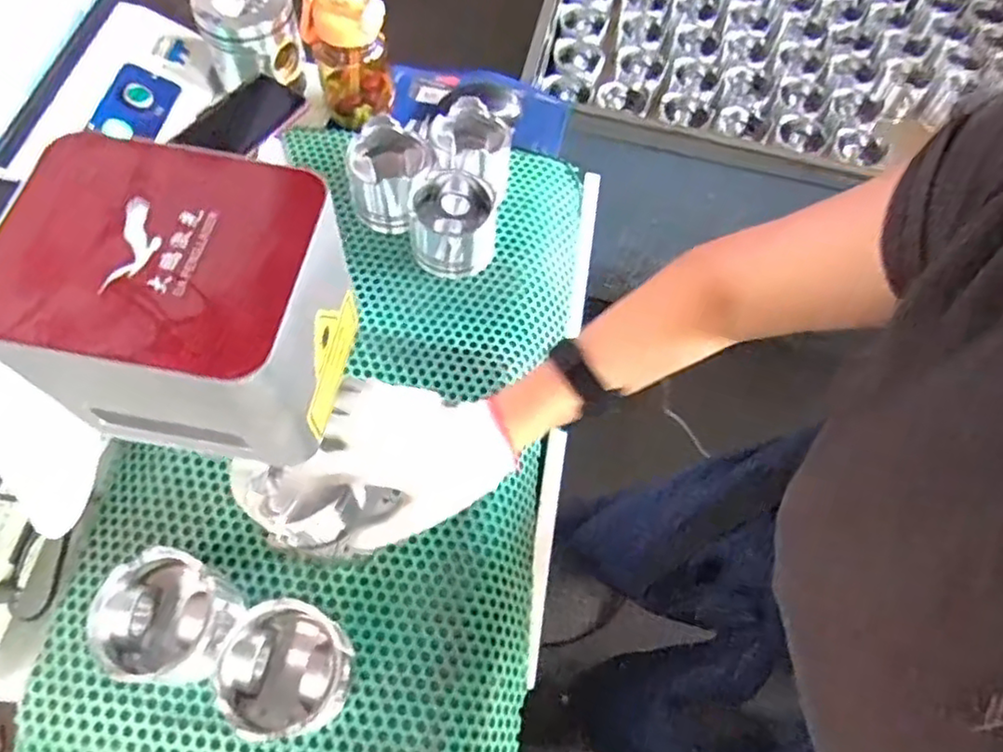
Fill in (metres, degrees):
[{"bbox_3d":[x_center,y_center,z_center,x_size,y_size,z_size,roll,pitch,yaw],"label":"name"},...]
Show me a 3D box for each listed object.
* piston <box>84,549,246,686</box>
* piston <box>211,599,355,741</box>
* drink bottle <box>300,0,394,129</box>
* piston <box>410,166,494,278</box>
[{"bbox_3d":[-0.258,0.194,0.527,0.102,0.082,0.094,2,63,-3],"label":"piston"},{"bbox_3d":[-0.167,0.231,0.519,0.089,0.079,0.087,2,63,-3],"label":"piston"},{"bbox_3d":[-0.183,-0.391,0.792,0.097,0.157,0.079,-11,65,-9],"label":"drink bottle"},{"bbox_3d":[-0.054,-0.167,0.732,0.092,0.075,0.097,2,63,-3],"label":"piston"}]

